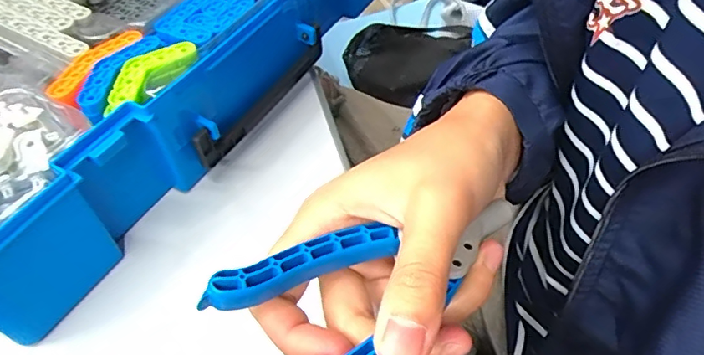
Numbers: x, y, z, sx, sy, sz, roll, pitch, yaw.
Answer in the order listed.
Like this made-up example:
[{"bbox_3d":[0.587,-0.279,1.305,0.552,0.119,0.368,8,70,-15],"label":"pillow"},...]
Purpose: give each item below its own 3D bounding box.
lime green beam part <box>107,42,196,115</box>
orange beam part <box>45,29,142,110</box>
[{"bbox_3d":[-0.106,-0.054,0.263,0.022,0.006,0.056,30,58,25],"label":"lime green beam part"},{"bbox_3d":[-0.136,-0.059,0.267,0.022,0.004,0.061,9,52,11],"label":"orange beam part"}]

